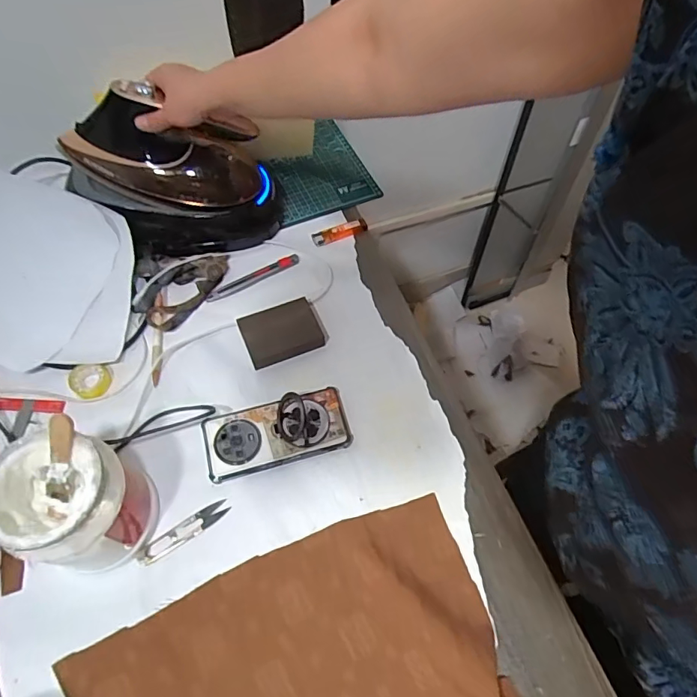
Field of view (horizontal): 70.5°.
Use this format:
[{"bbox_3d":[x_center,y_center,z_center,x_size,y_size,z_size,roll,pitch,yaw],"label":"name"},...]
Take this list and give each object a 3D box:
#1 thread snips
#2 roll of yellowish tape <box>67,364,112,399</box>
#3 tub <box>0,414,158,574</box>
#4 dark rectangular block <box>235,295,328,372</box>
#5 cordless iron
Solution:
[{"bbox_3d":[-0.184,0.205,0.554,0.104,0.004,0.021,-29,65,-19],"label":"thread snips"},{"bbox_3d":[-0.333,0.042,0.636,0.048,0.011,0.043,-10,60,-9],"label":"roll of yellowish tape"},{"bbox_3d":[-0.271,0.152,0.491,0.111,0.159,0.106,2,59,-3],"label":"tub"},{"bbox_3d":[-0.090,-0.023,0.676,0.104,0.031,0.075,-19,62,-14],"label":"dark rectangular block"},{"bbox_3d":[-0.247,-0.280,0.692,0.257,0.139,0.095,9,55,-28],"label":"cordless iron"}]

